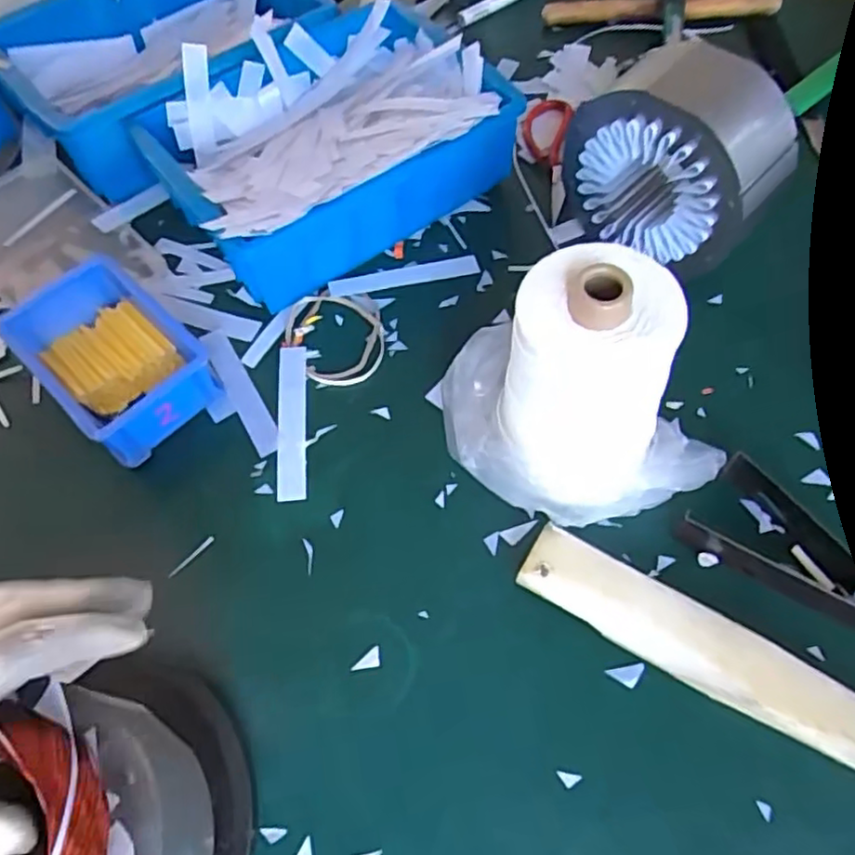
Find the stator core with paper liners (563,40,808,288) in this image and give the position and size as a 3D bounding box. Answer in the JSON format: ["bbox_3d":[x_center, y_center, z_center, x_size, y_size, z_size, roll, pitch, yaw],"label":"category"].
[{"bbox_3d":[0.186,-0.199,0.504,0.150,0.145,0.098,36,69,20],"label":"stator core with paper liners"}]

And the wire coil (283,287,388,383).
[{"bbox_3d":[-0.075,-0.074,0.521,0.079,0.012,0.085,-1,61,2],"label":"wire coil"}]

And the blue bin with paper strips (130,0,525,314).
[{"bbox_3d":[-0.076,-0.236,0.559,0.273,0.105,0.222,-35,65,-15],"label":"blue bin with paper strips"}]

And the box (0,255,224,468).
[{"bbox_3d":[-0.235,-0.053,0.497,0.153,0.054,0.101,40,70,22],"label":"box"}]

